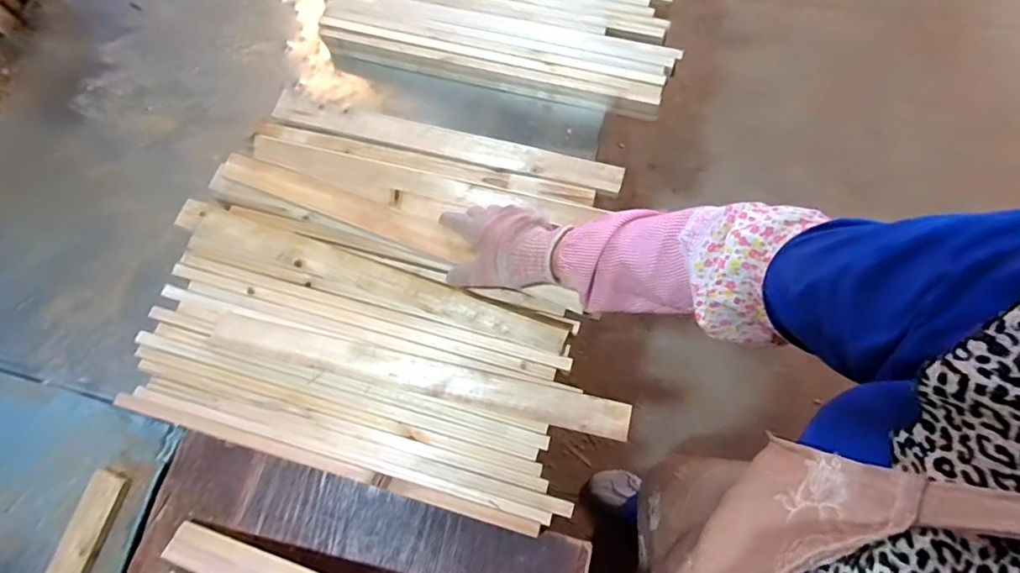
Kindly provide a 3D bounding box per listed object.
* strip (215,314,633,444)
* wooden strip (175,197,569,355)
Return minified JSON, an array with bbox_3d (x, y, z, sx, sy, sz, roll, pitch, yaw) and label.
[{"bbox_3d":[-0.107,0.097,0.609,0.484,0.015,0.042,12,71,5],"label":"strip"},{"bbox_3d":[-0.171,-0.017,0.638,0.491,0.023,0.040,18,75,7],"label":"wooden strip"}]

